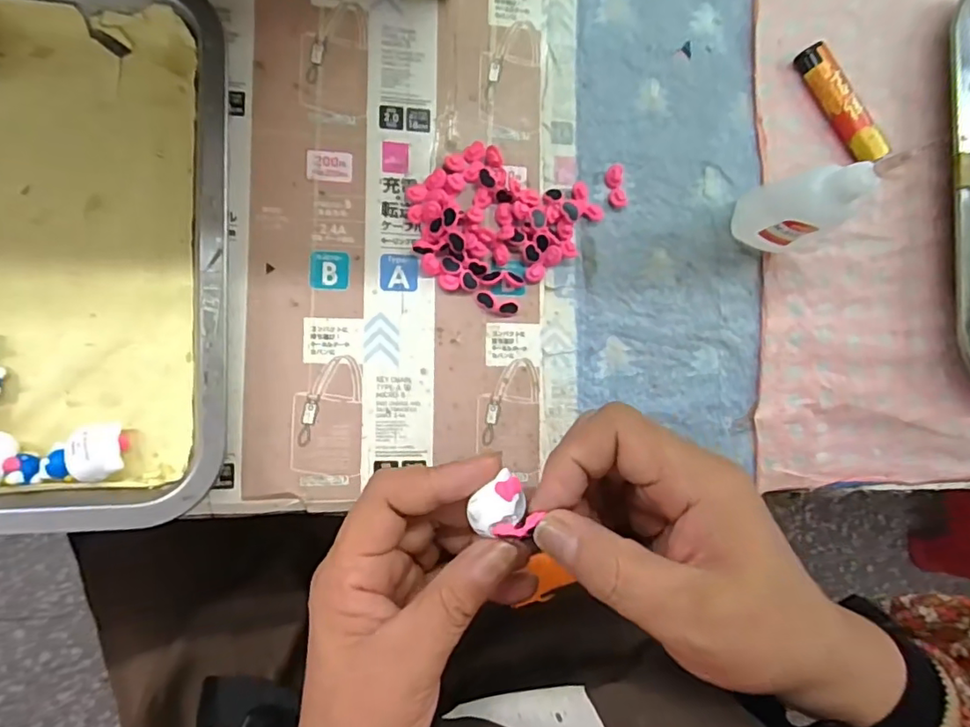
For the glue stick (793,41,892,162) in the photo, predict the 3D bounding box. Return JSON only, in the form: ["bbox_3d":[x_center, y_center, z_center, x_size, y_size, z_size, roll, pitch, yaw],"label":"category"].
[{"bbox_3d":[0.217,-0.158,0.342,0.019,0.019,0.077,-30,94,-8],"label":"glue stick"}]

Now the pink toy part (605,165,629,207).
[{"bbox_3d":[0.076,-0.102,0.321,0.012,0.008,0.024,-9,91,-9],"label":"pink toy part"}]

